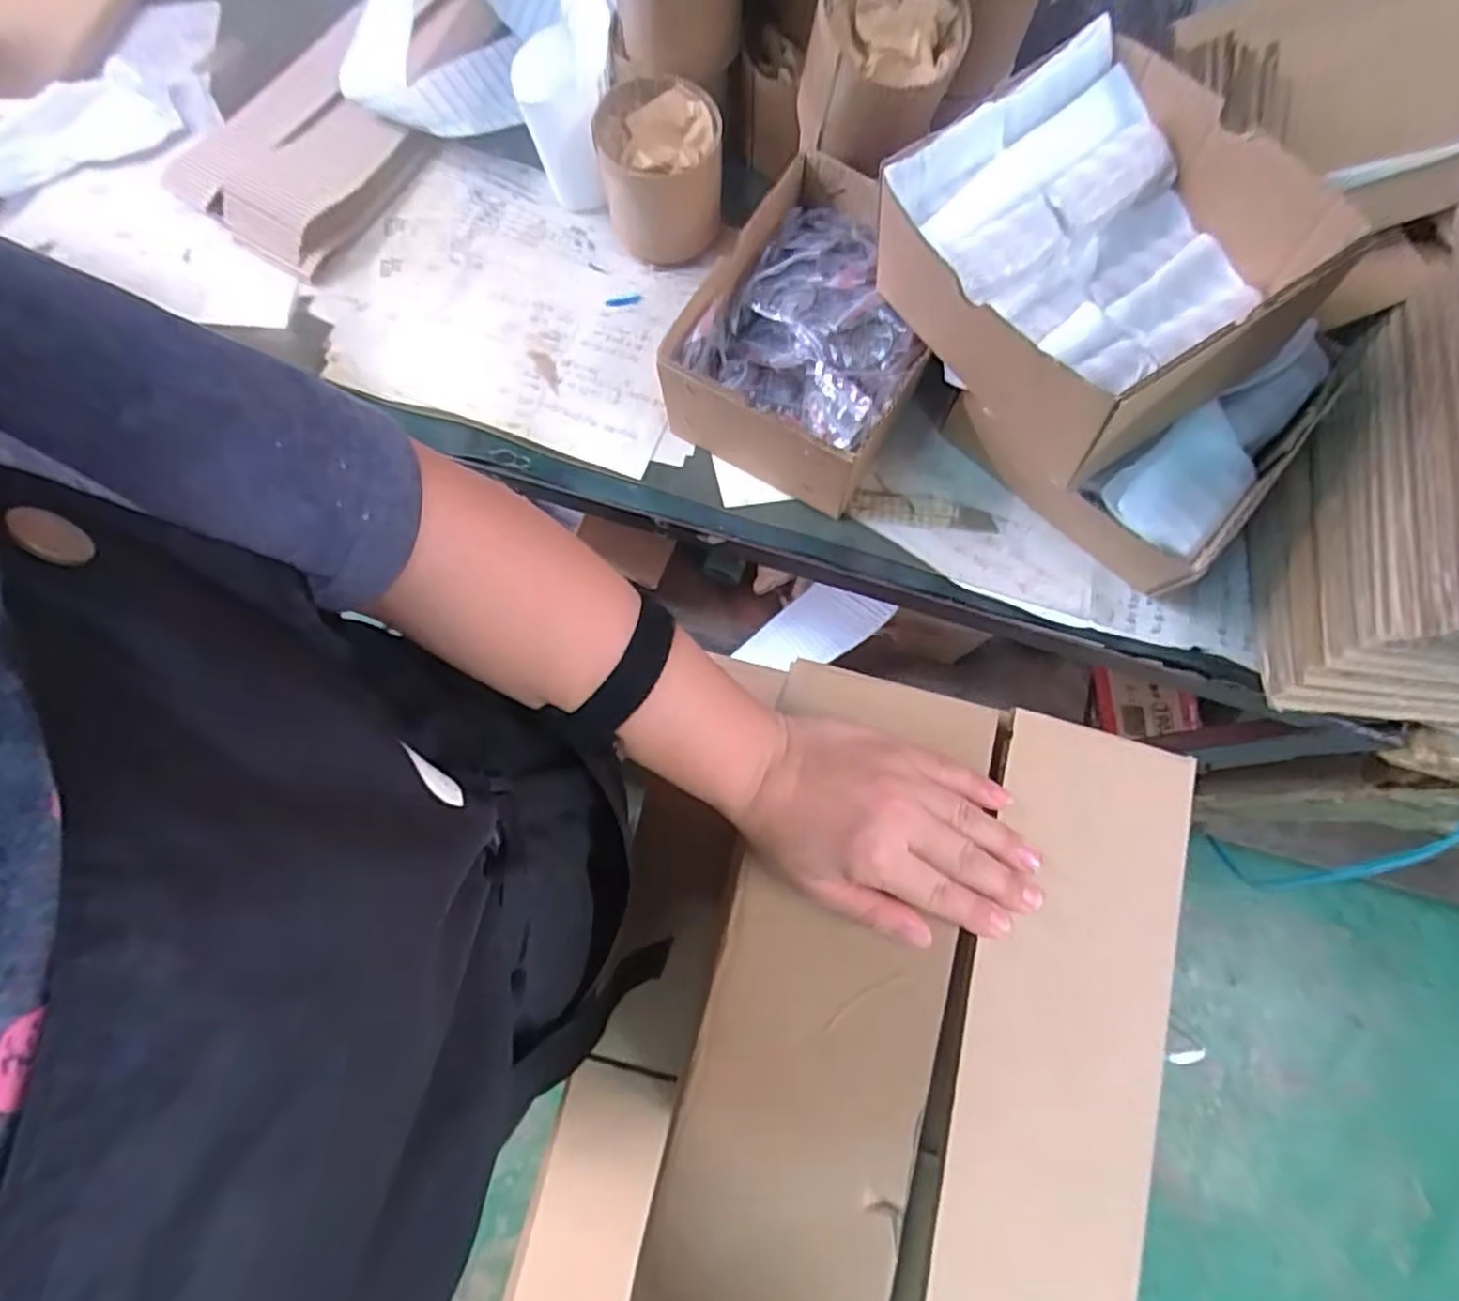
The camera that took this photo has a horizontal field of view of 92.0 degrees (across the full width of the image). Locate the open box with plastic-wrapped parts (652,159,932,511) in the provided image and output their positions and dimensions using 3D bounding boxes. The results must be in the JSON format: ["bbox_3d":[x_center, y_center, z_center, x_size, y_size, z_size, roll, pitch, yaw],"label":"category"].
[{"bbox_3d":[0.066,-0.224,0.513,0.158,0.090,0.199,30,80,7],"label":"open box with plastic-wrapped parts"}]

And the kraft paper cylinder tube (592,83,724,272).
[{"bbox_3d":[-0.053,-0.369,0.558,0.096,0.089,0.093,-11,78,-1],"label":"kraft paper cylinder tube"}]

